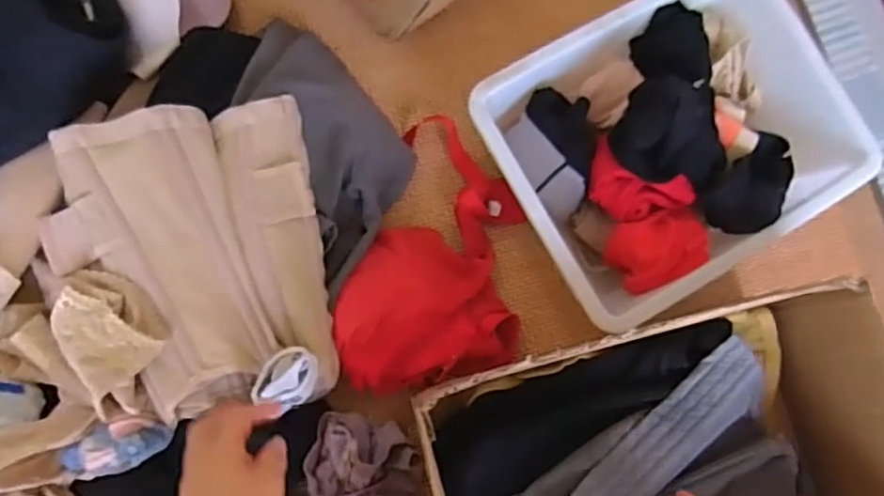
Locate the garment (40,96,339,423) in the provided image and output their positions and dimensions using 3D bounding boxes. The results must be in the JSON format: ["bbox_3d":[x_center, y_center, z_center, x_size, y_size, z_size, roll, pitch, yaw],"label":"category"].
[{"bbox_3d":[-0.235,0.013,0.598,0.241,0.076,0.279,-10,84,-8],"label":"garment"}]

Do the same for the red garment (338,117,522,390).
[{"bbox_3d":[-0.008,0.003,0.689,0.191,0.053,0.299,4,83,-6],"label":"red garment"}]

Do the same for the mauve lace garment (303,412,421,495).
[{"bbox_3d":[-0.076,0.224,0.644,0.116,0.060,0.098,15,81,-4],"label":"mauve lace garment"}]

